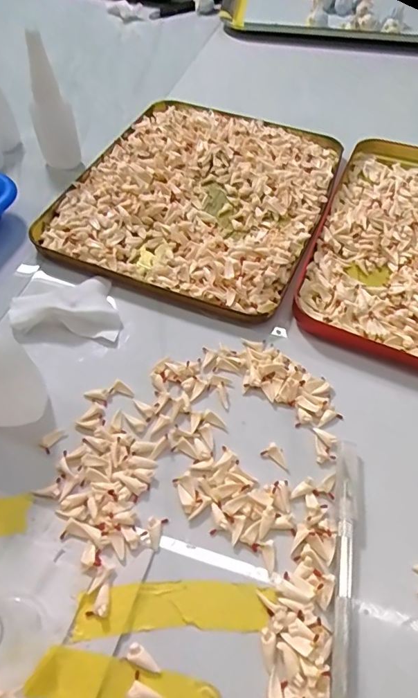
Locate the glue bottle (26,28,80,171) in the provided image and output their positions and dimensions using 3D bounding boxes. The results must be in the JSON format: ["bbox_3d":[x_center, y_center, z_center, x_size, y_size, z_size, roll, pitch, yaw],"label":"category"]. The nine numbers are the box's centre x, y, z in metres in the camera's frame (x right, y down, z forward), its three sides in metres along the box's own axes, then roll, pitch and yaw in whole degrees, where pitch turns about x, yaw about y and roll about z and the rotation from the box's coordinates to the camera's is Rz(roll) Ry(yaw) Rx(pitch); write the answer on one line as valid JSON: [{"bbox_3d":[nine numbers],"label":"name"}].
[{"bbox_3d":[-0.133,-0.202,0.379,0.033,0.100,0.025,-20,59,-13],"label":"glue bottle"}]

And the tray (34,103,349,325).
[{"bbox_3d":[-0.005,-0.139,0.386,0.197,0.016,0.234,19,56,12],"label":"tray"}]

